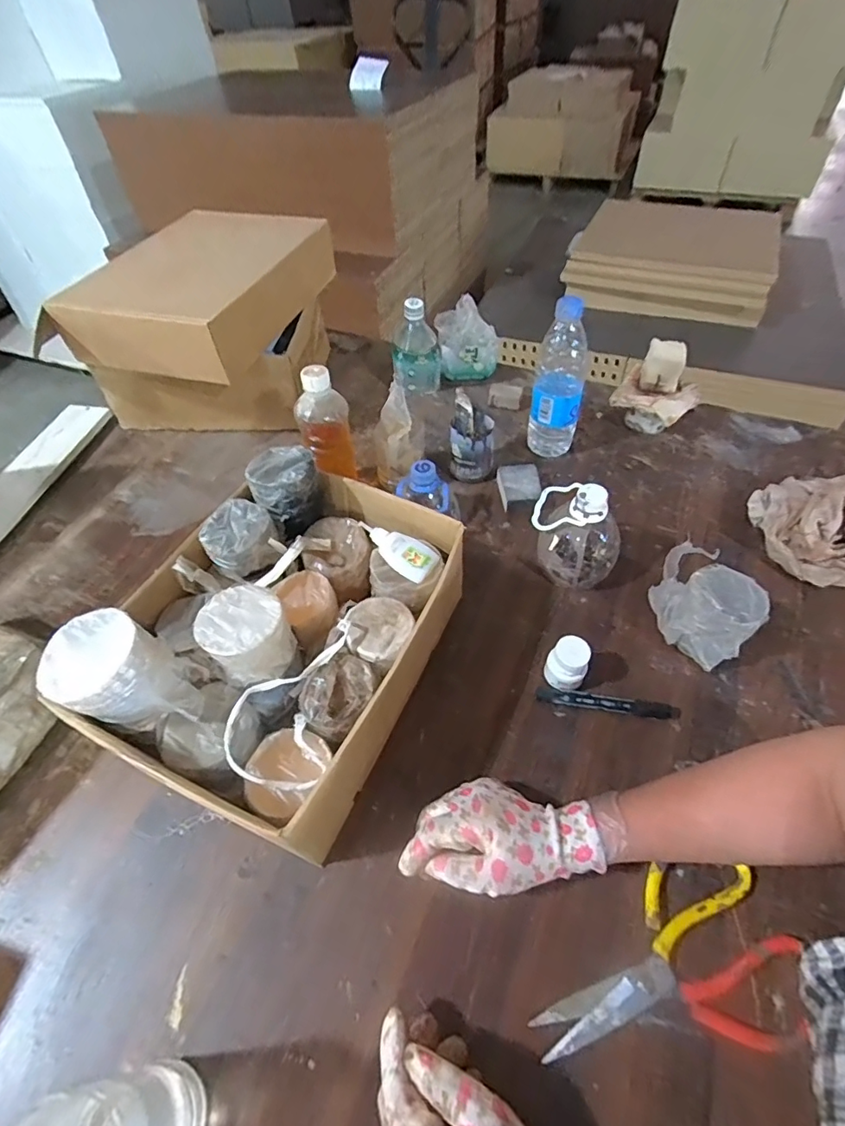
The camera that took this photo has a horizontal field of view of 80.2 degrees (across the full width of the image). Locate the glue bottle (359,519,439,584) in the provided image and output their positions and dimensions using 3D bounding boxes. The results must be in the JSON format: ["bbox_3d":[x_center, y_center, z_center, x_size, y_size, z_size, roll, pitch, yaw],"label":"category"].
[{"bbox_3d":[-0.028,-0.010,0.529,0.088,0.034,0.038,24,56,18],"label":"glue bottle"}]

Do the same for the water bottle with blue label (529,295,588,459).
[{"bbox_3d":[0.195,-0.256,0.703,0.073,0.215,0.079,15,53,12],"label":"water bottle with blue label"}]

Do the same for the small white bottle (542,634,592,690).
[{"bbox_3d":[0.147,0.104,0.512,0.039,0.060,0.034,27,57,20],"label":"small white bottle"}]

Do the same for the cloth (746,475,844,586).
[{"bbox_3d":[0.505,-0.048,0.604,0.177,0.066,0.140,7,52,6],"label":"cloth"}]

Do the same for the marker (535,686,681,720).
[{"bbox_3d":[0.186,0.140,0.504,0.137,0.017,0.017,7,52,6],"label":"marker"}]

